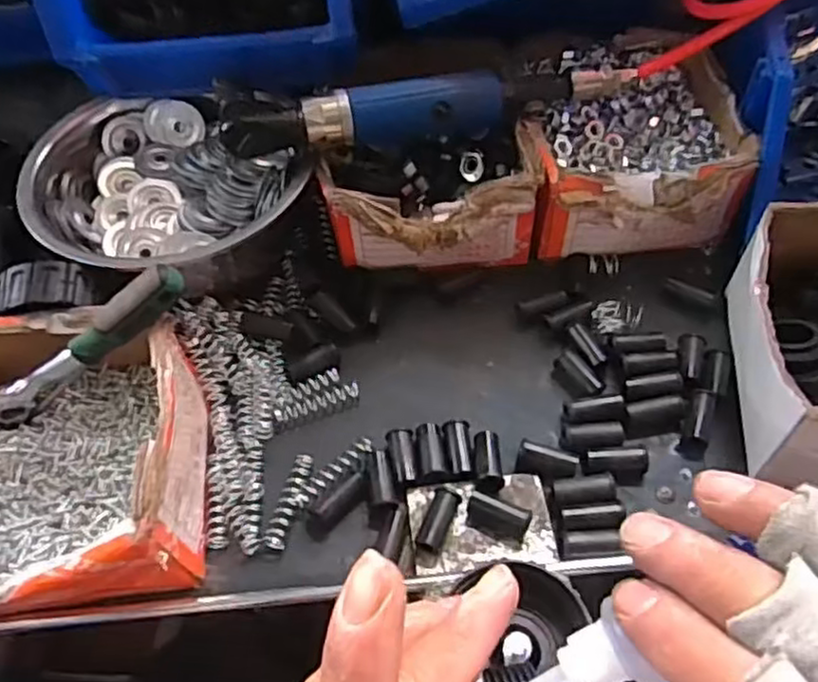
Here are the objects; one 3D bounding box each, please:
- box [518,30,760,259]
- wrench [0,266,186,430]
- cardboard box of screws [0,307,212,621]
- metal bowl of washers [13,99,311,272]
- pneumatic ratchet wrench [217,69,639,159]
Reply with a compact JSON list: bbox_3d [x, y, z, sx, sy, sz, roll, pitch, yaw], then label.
[{"bbox_3d":[0.145,-0.139,0.495,0.138,0.073,0.171,-4,54,0],"label":"box"},{"bbox_3d":[-0.178,0.007,0.378,0.145,0.026,0.017,-34,54,15],"label":"wrench"},{"bbox_3d":[-0.190,0.064,0.368,0.157,0.074,0.158,0,54,2],"label":"cardboard box of screws"},{"bbox_3d":[-0.156,-0.101,0.479,0.180,0.067,0.154,-8,54,-3],"label":"metal bowl of washers"},{"bbox_3d":[0.017,-0.150,0.444,0.263,0.044,0.034,-12,54,-6],"label":"pneumatic ratchet wrench"}]

